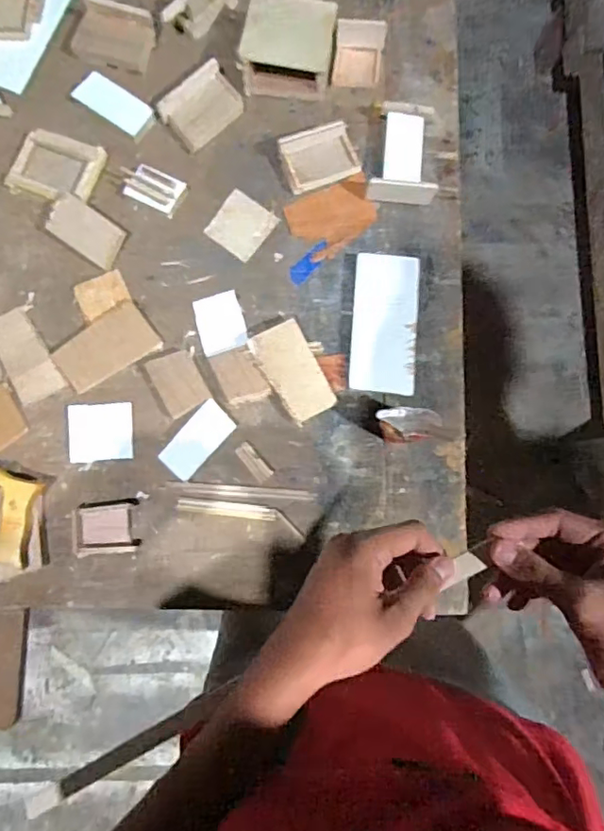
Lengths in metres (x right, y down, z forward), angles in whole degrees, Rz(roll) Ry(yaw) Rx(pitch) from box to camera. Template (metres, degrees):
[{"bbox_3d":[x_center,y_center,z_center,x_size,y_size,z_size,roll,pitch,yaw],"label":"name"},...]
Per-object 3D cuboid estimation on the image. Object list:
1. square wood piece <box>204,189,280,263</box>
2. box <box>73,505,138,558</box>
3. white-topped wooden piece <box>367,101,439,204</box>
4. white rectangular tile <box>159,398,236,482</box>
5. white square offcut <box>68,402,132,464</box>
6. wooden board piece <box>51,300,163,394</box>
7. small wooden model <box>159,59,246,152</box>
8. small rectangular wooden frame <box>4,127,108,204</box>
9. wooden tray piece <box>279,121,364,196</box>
[{"bbox_3d":[-0.076,-0.236,0.698,0.071,0.004,0.070,37,84,5],"label":"square wood piece"},{"bbox_3d":[-0.226,0.131,0.643,0.064,0.016,0.056,-5,82,-1],"label":"box"},{"bbox_3d":[0.128,-0.319,0.691,0.077,0.031,0.122,9,82,1],"label":"white-topped wooden piece"},{"bbox_3d":[-0.121,0.029,0.656,0.045,0.008,0.090,40,84,5],"label":"white rectangular tile"},{"bbox_3d":[-0.239,0.020,0.668,0.076,0.006,0.068,-4,82,0],"label":"white square offcut"},{"bbox_3d":[-0.235,-0.082,0.672,0.115,0.008,0.070,-32,83,-4],"label":"wooden board piece"},{"bbox_3d":[-0.125,-0.388,0.702,0.095,0.031,0.062,-40,84,-5],"label":"small wooden model"},{"bbox_3d":[-0.307,-0.310,0.695,0.107,0.017,0.084,18,82,3],"label":"small rectangular wooden frame"},{"bbox_3d":[0.022,-0.320,0.693,0.090,0.017,0.067,-21,99,-7],"label":"wooden tray piece"}]

